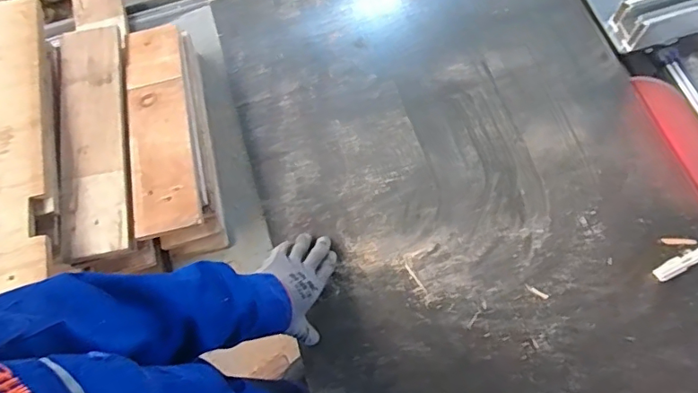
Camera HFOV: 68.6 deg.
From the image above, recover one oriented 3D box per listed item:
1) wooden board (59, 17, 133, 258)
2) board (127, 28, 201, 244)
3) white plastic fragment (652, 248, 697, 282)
[{"bbox_3d":[-0.368,-0.090,0.742,0.083,0.032,0.367,-11,68,-2],"label":"wooden board"},{"bbox_3d":[-0.283,-0.110,0.755,0.093,0.019,0.346,-14,69,-2],"label":"board"},{"bbox_3d":[0.482,0.094,0.735,0.093,0.009,0.023,-25,69,-8],"label":"white plastic fragment"}]

